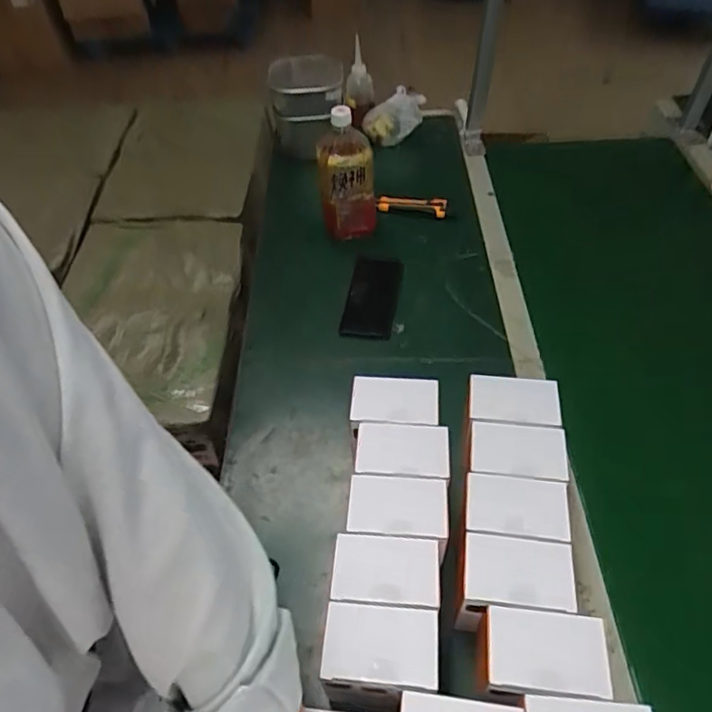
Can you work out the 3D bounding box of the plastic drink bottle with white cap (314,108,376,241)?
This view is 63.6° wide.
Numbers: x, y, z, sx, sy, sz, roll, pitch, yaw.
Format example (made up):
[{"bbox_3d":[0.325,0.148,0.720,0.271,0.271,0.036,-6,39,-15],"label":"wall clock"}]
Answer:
[{"bbox_3d":[-0.016,-0.294,0.943,0.091,0.208,0.070,-12,50,-7],"label":"plastic drink bottle with white cap"}]

